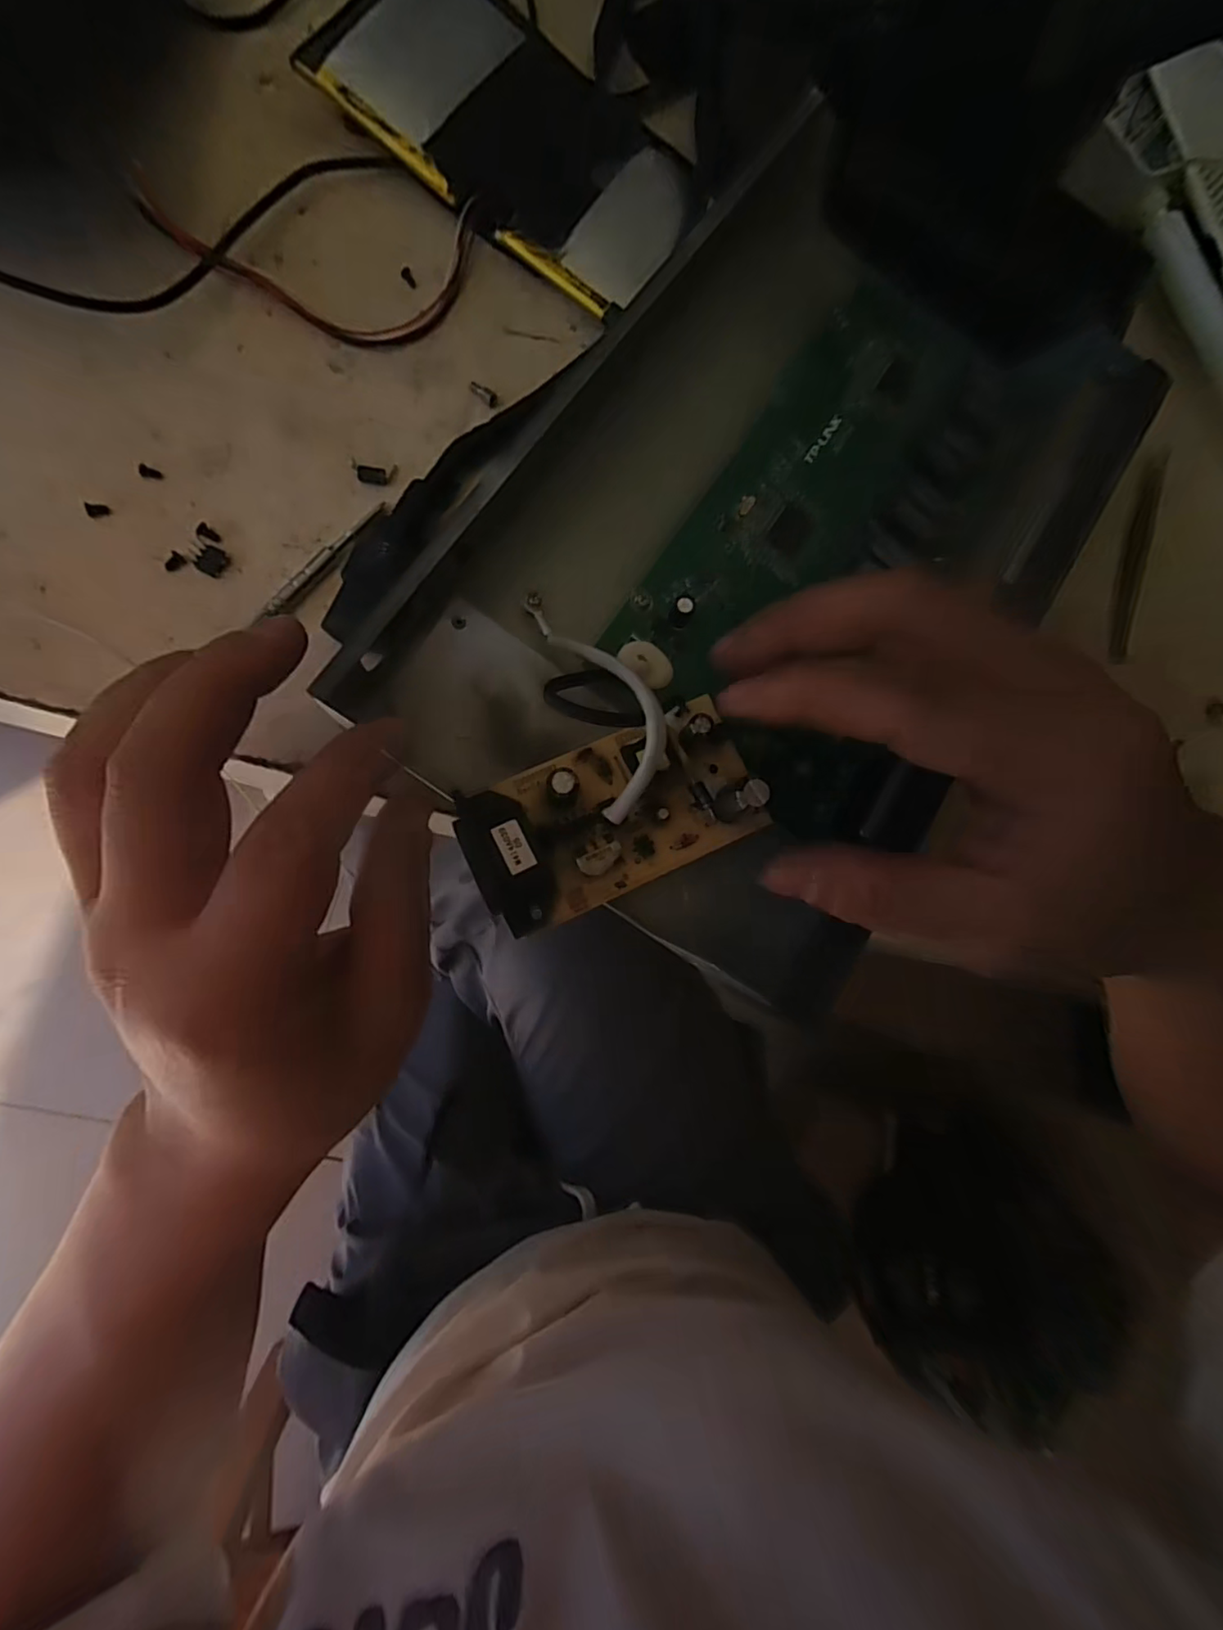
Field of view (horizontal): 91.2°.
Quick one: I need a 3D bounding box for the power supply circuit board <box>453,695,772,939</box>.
[{"bbox_3d":[0.004,0.000,0.191,0.095,0.034,0.050,-22,92,-8],"label":"power supply circuit board"}]

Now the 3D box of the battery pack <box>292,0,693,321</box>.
[{"bbox_3d":[-0.034,-0.260,0.227,0.135,0.011,0.082,32,80,-6],"label":"battery pack"}]

